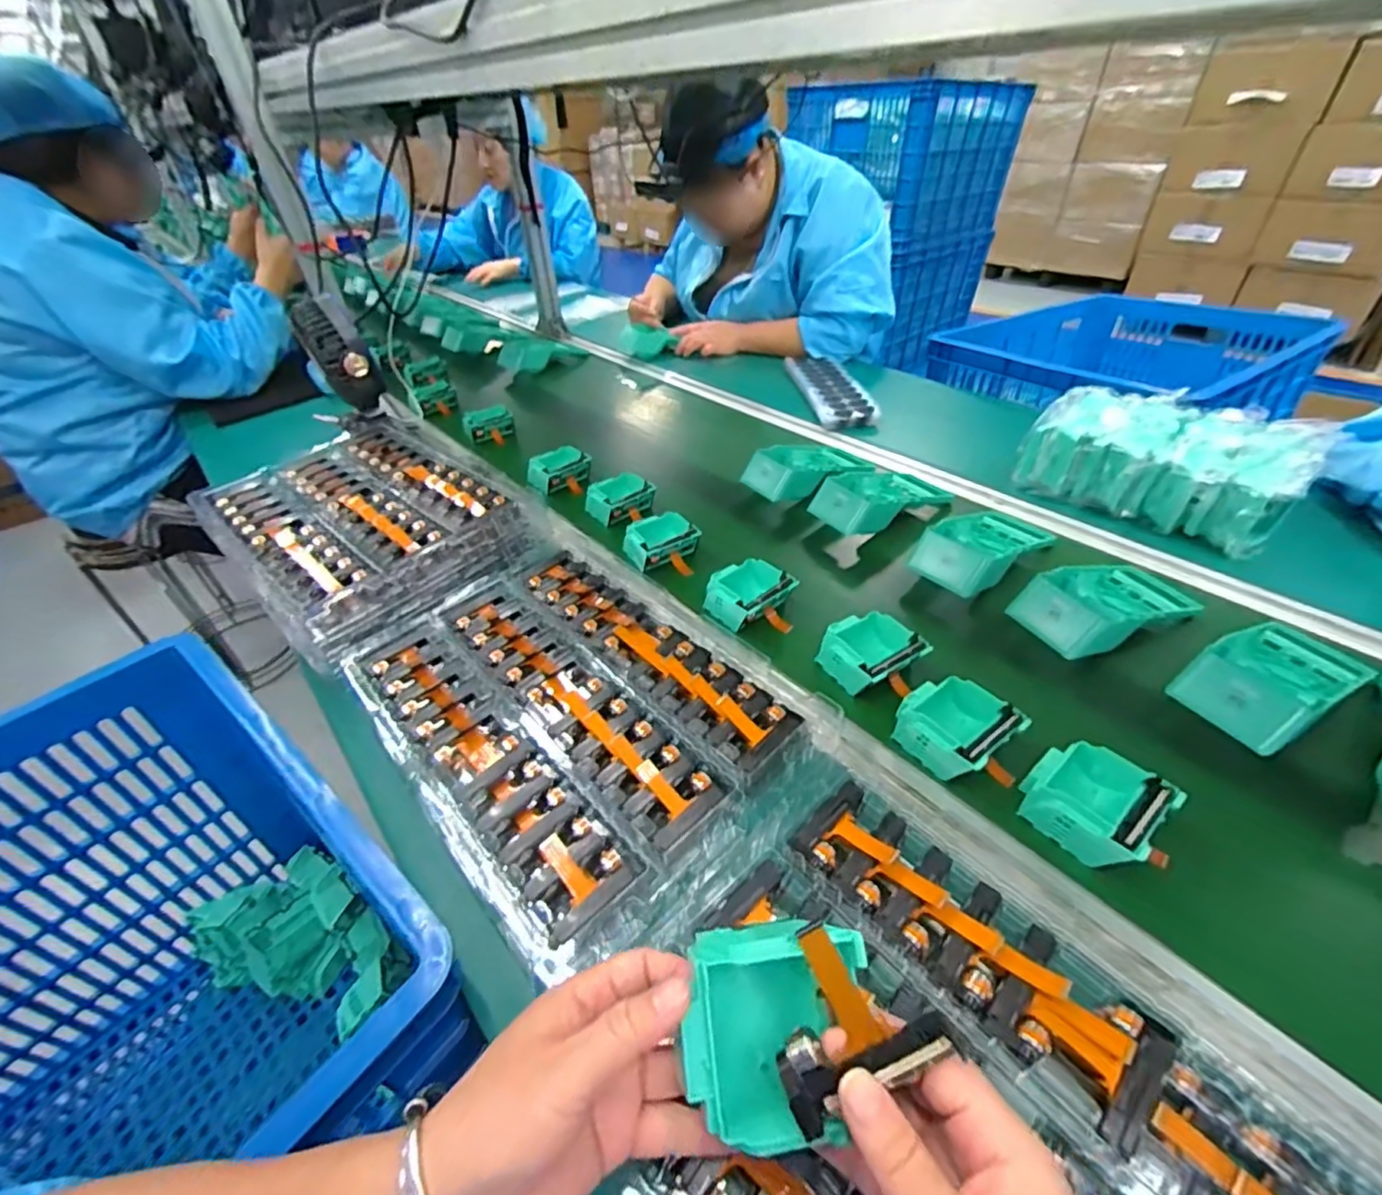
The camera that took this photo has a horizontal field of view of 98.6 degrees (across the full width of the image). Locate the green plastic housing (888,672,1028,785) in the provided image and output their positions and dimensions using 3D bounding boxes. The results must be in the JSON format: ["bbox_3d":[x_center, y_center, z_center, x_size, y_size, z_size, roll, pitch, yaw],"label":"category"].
[{"bbox_3d":[0.212,0.104,0.478,0.076,0.035,0.076,-29,46,-25],"label":"green plastic housing"}]

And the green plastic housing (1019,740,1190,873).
[{"bbox_3d":[0.287,0.146,0.426,0.080,0.035,0.081,-30,46,-26],"label":"green plastic housing"}]

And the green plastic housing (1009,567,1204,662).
[{"bbox_3d":[0.410,0.009,0.595,0.187,0.047,0.100,-13,39,-30],"label":"green plastic housing"}]

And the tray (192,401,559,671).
[{"bbox_3d":[-0.394,-0.107,0.705,0.414,0.044,0.276,29,51,33],"label":"tray"}]

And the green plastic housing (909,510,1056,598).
[{"bbox_3d":[0.330,-0.060,0.671,0.184,0.043,0.087,-22,47,-32],"label":"green plastic housing"}]

